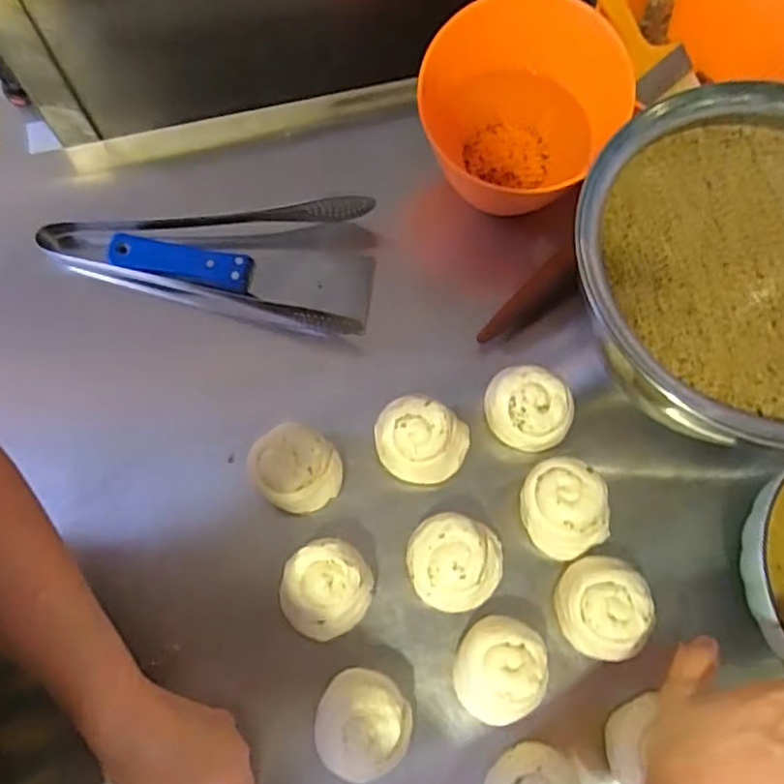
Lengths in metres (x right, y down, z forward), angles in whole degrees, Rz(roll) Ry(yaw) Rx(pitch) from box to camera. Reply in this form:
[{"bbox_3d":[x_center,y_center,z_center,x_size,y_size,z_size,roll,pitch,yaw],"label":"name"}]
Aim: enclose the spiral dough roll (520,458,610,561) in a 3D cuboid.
[{"bbox_3d":[0.124,0.084,0.482,0.058,0.042,0.065,-12,71,-5],"label":"spiral dough roll"}]

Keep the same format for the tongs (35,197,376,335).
[{"bbox_3d":[-0.159,-0.112,0.566,0.277,0.044,0.115,4,70,0],"label":"tongs"}]

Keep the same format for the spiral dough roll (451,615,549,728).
[{"bbox_3d":[0.071,0.188,0.452,0.056,0.054,0.065,16,71,5],"label":"spiral dough roll"}]

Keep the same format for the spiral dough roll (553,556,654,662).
[{"bbox_3d":[0.146,0.152,0.469,0.058,0.054,0.066,-18,71,-7],"label":"spiral dough roll"}]

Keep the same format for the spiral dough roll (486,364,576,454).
[{"bbox_3d":[0.104,0.013,0.512,0.067,0.041,0.055,28,72,9],"label":"spiral dough roll"}]

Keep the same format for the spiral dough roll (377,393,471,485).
[{"bbox_3d":[0.022,0.040,0.508,0.068,0.066,0.052,14,70,4],"label":"spiral dough roll"}]

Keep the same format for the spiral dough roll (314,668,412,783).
[{"bbox_3d":[-0.018,0.218,0.437,0.059,0.060,0.064,0,70,-1],"label":"spiral dough roll"}]

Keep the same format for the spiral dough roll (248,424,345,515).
[{"bbox_3d":[-0.070,0.060,0.496,0.060,0.070,0.055,0,70,-1],"label":"spiral dough roll"}]

